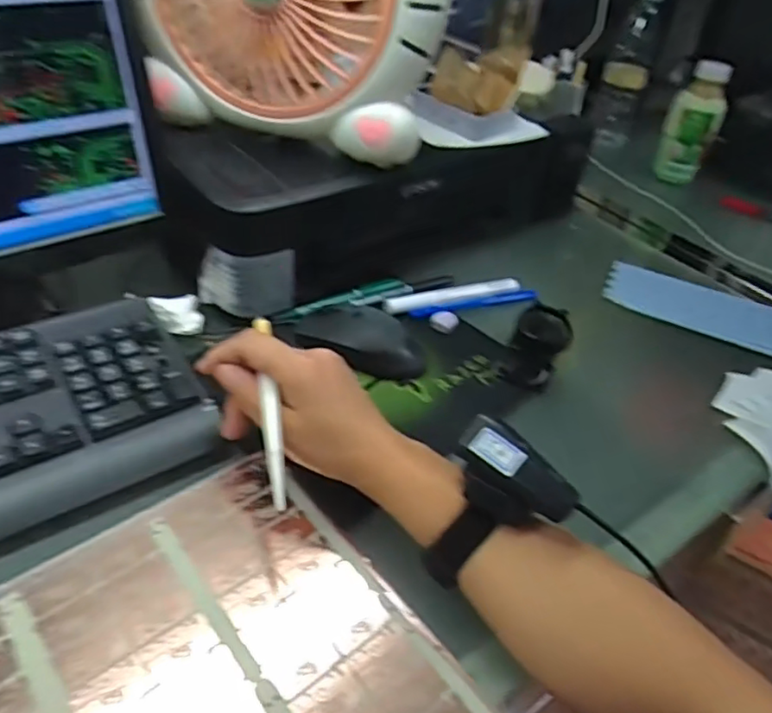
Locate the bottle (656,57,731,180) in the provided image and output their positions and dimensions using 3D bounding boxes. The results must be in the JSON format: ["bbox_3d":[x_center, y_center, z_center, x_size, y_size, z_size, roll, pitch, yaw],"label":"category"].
[{"bbox_3d":[0.419,-0.316,0.854,0.067,0.148,0.060,20,41,17],"label":"bottle"}]

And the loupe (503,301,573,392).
[{"bbox_3d":[0.127,-0.009,0.524,0.046,0.054,0.052,21,41,16],"label":"loupe"}]

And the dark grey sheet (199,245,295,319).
[{"bbox_3d":[-0.119,-0.063,0.536,0.080,0.060,0.013,0,40,-9],"label":"dark grey sheet"}]

